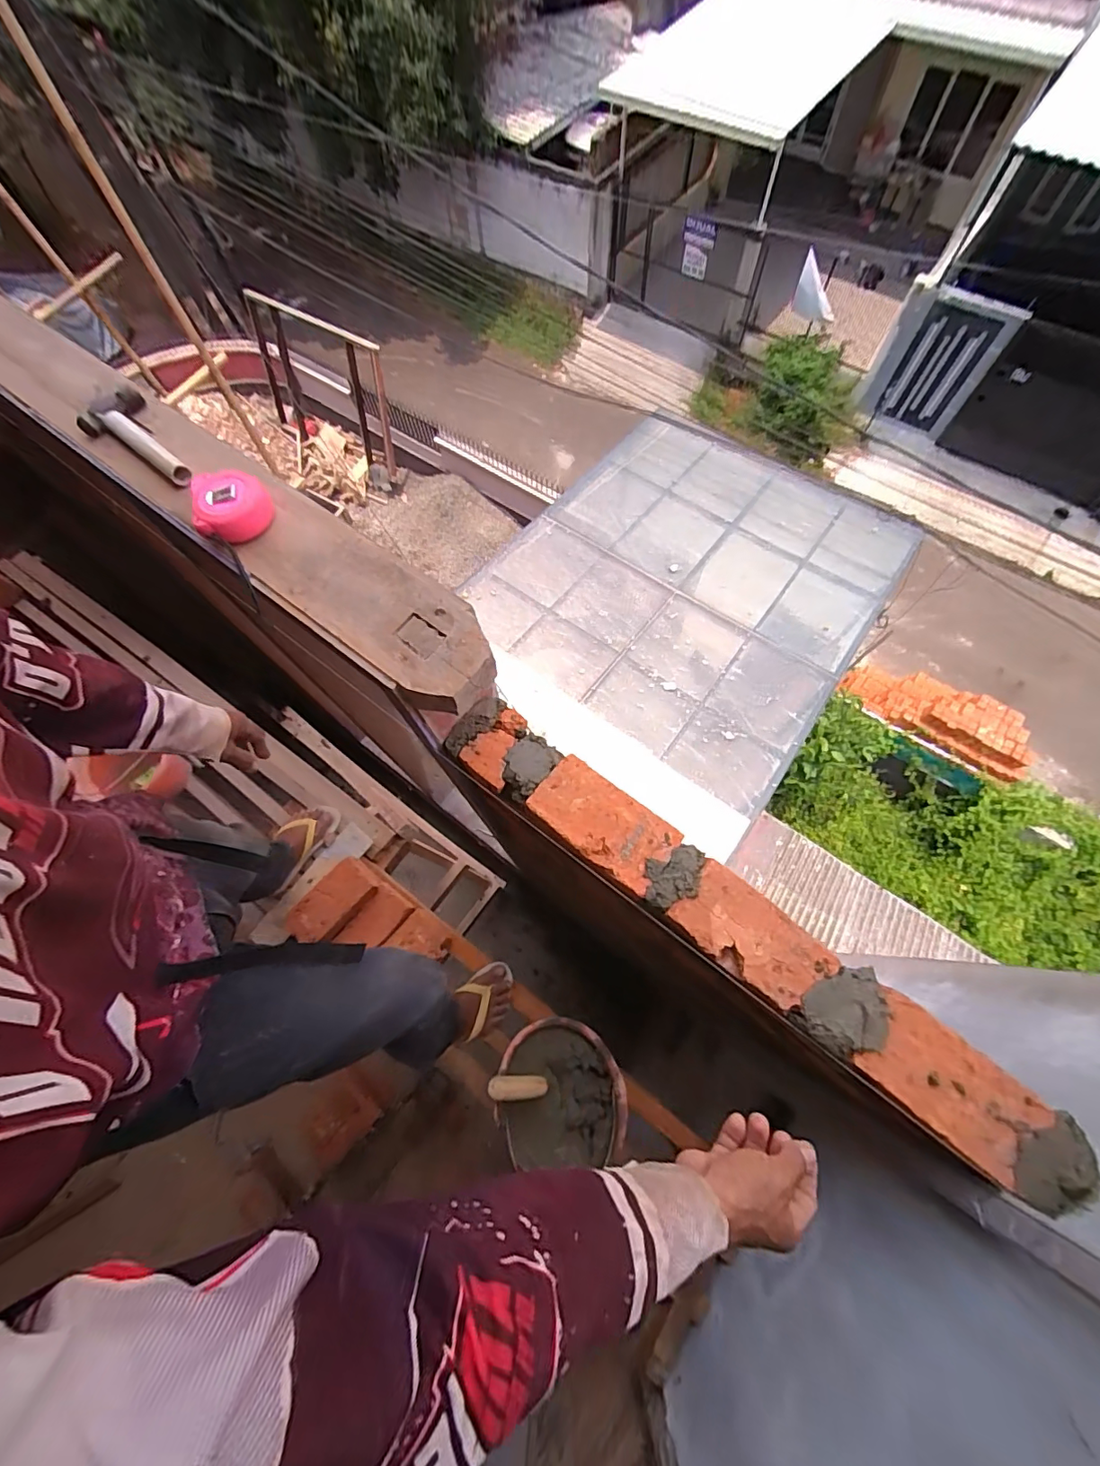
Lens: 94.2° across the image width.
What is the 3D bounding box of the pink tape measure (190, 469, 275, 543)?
[{"bbox_3d":[-0.381,-0.272,0.611,0.084,0.033,0.078,-19,69,-5],"label":"pink tape measure"}]

